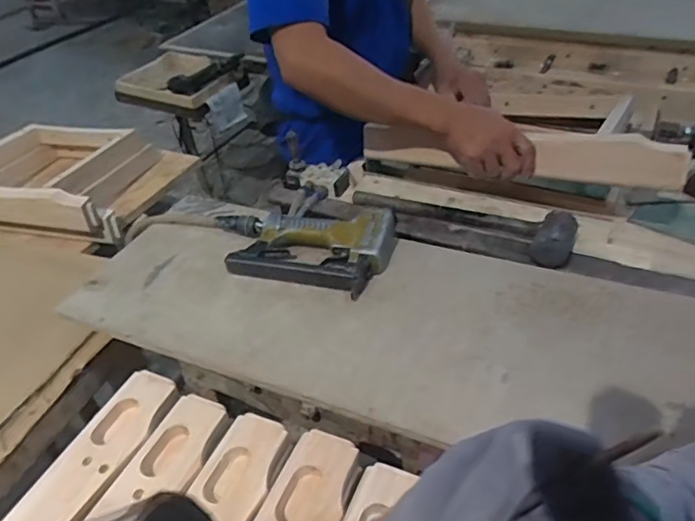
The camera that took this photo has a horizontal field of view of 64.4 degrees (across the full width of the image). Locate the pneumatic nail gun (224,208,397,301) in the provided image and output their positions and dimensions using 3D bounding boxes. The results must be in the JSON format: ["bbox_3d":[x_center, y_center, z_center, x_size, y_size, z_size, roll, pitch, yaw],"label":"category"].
[{"bbox_3d":[-0.044,-0.021,0.705,0.195,0.047,0.125,12,42,19],"label":"pneumatic nail gun"}]

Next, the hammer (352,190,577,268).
[{"bbox_3d":[0.161,-0.075,0.779,0.323,0.045,0.076,24,48,31],"label":"hammer"}]

